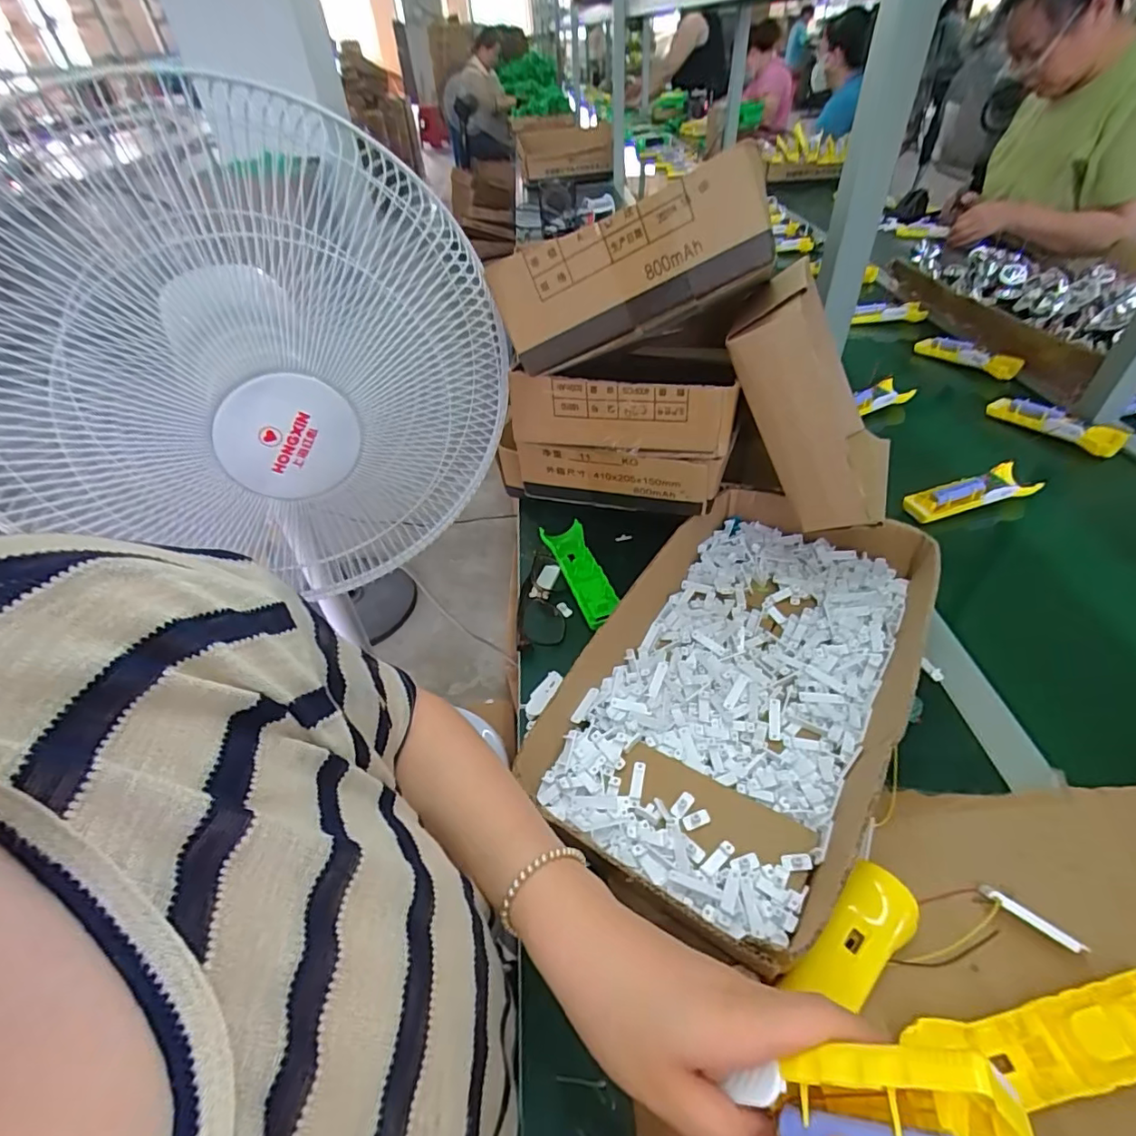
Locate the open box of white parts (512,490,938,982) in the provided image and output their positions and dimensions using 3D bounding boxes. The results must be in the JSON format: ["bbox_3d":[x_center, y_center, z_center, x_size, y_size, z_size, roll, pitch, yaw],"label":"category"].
[{"bbox_3d":[0.159,0.091,0.492,0.235,0.072,0.417,24,53,26],"label":"open box of white parts"}]

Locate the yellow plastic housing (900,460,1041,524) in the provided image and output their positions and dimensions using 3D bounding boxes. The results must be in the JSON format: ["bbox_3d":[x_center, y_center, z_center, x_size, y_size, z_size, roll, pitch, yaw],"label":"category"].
[{"bbox_3d":[0.510,-0.096,0.690,0.157,0.034,0.047,-15,46,-9],"label":"yellow plastic housing"}]

